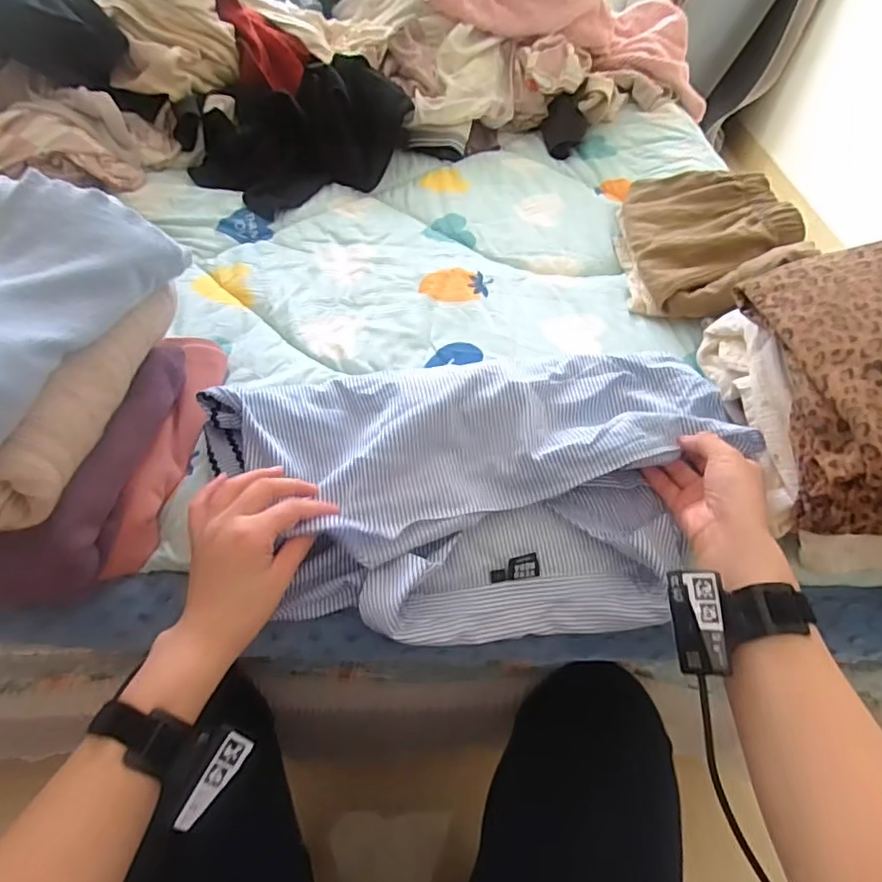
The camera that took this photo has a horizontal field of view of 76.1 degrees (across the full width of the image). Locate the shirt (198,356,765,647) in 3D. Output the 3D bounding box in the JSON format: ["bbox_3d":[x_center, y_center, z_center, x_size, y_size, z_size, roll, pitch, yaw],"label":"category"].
[{"bbox_3d":[0.030,0.039,0.511,0.465,0.048,0.259,-2,71,-3],"label":"shirt"}]

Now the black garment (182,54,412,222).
[{"bbox_3d":[-0.236,-0.485,0.868,0.299,0.116,0.309,21,51,11],"label":"black garment"}]

